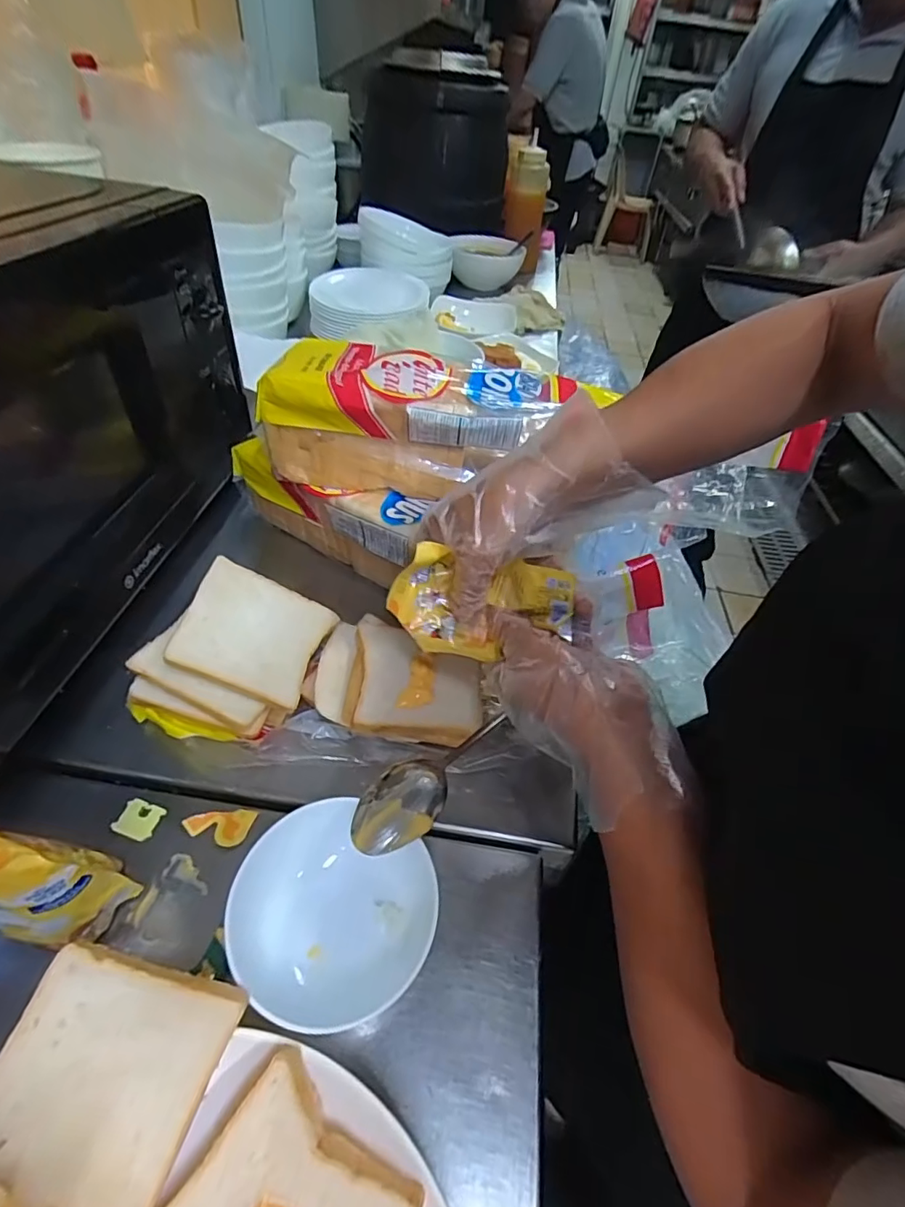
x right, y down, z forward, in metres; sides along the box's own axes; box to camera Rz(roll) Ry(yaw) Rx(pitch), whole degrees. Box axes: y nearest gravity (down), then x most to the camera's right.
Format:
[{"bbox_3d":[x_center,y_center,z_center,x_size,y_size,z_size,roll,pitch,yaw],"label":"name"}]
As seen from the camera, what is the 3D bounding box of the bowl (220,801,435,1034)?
[{"bbox_3d":[-0.066,0.172,0.290,0.103,0.051,0.097,4,46,-4],"label":"bowl"}]

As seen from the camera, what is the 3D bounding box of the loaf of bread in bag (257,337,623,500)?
[{"bbox_3d":[-0.023,-0.162,0.465,0.257,0.086,0.104,8,46,0],"label":"loaf of bread in bag"}]

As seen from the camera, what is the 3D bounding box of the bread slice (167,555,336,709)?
[{"bbox_3d":[-0.141,0.020,0.374,0.094,0.006,0.084,25,54,-9],"label":"bread slice"}]

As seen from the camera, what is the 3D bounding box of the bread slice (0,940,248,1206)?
[{"bbox_3d":[-0.146,0.200,0.217,0.081,0.017,0.091,26,74,-8],"label":"bread slice"}]

